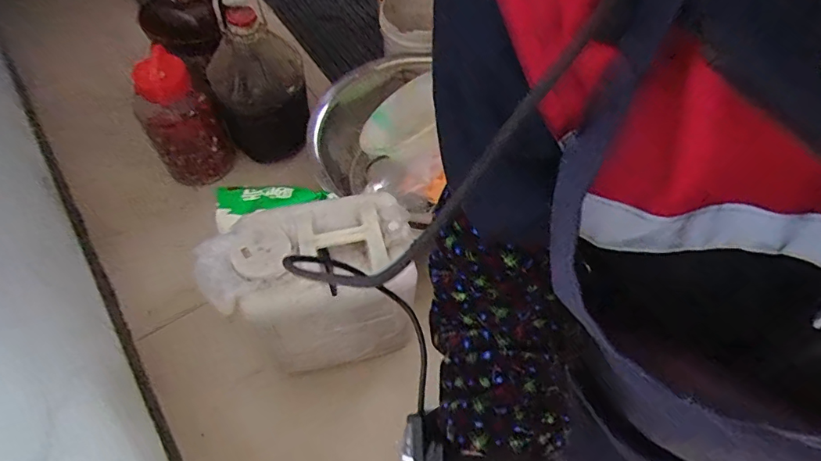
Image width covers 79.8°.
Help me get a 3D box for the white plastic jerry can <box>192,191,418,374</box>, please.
[{"bbox_3d":[-0.184,0.115,1.015,0.381,0.327,0.231,-9,59,-7],"label":"white plastic jerry can"}]

